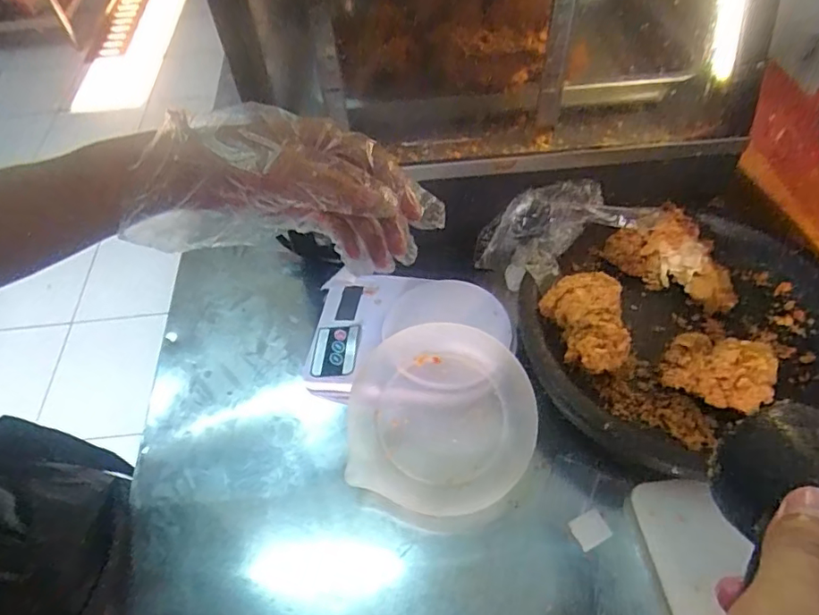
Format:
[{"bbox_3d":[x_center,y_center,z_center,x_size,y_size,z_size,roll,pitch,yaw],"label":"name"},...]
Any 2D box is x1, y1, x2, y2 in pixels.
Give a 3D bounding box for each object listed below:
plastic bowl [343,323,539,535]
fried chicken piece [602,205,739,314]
[{"bbox_3d":[0.026,0.106,0.476,0.168,0.062,0.162,7,68,10],"label":"plastic bowl"},{"bbox_3d":[0.268,-0.056,0.535,0.128,0.054,0.075,29,60,23],"label":"fried chicken piece"}]

